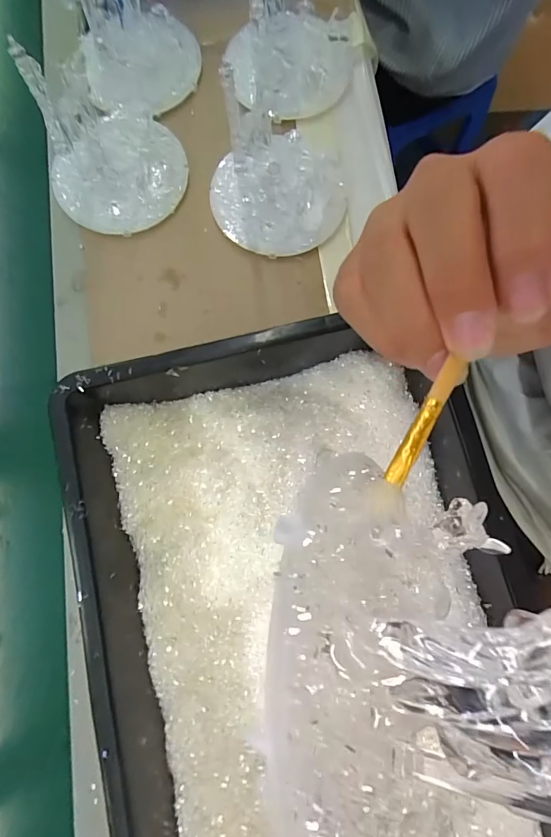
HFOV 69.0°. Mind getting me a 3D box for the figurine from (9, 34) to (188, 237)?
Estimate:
[{"bbox_3d":[-0.156,-0.255,0.353,0.127,0.105,0.133,-35,81,-5],"label":"figurine"}]

